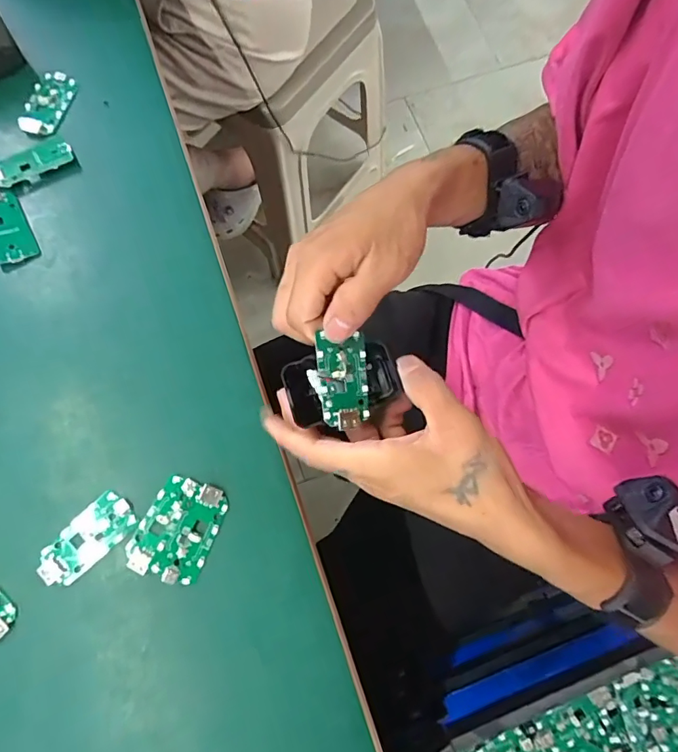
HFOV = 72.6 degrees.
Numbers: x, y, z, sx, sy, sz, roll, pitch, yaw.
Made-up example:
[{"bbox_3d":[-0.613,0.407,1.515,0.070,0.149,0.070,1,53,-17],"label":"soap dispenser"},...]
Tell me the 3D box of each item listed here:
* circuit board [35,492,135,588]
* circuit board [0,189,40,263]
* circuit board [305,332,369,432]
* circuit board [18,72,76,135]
[{"bbox_3d":[-0.167,0.107,0.303,0.062,0.006,0.031,-43,81,-10],"label":"circuit board"},{"bbox_3d":[-0.260,-0.118,0.358,0.030,0.012,0.068,-27,78,-7],"label":"circuit board"},{"bbox_3d":[0.001,0.002,0.283,0.035,0.004,0.056,0,79,-16],"label":"circuit board"},{"bbox_3d":[-0.248,-0.233,0.390,0.033,0.011,0.066,11,77,2],"label":"circuit board"}]

